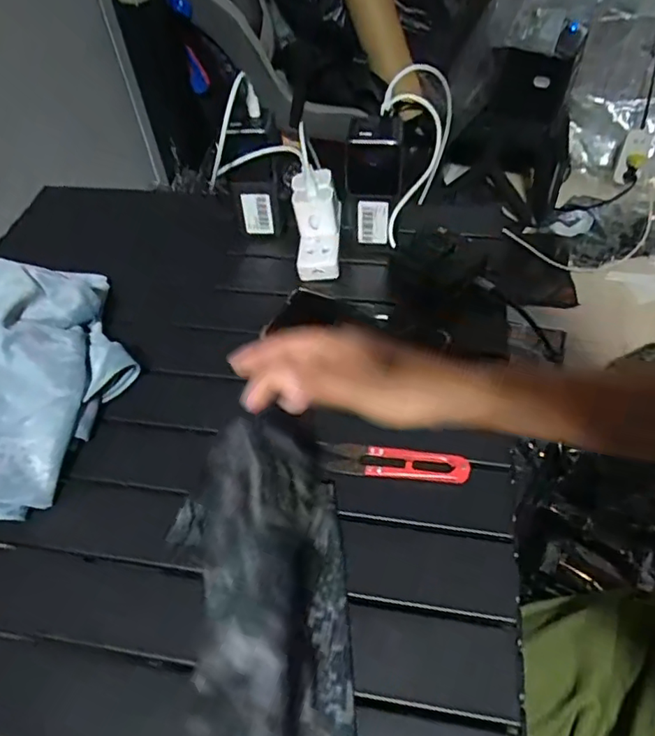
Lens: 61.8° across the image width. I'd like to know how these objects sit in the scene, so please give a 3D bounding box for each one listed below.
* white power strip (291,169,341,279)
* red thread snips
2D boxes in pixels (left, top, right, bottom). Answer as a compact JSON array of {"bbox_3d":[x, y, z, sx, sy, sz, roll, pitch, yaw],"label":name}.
[{"bbox_3d":[-0.010,-0.151,0.577,0.047,0.028,0.114,-3,92,1],"label":"white power strip"},{"bbox_3d":[0.052,0.074,0.434,0.116,0.007,0.027,5,52,8],"label":"red thread snips"}]

